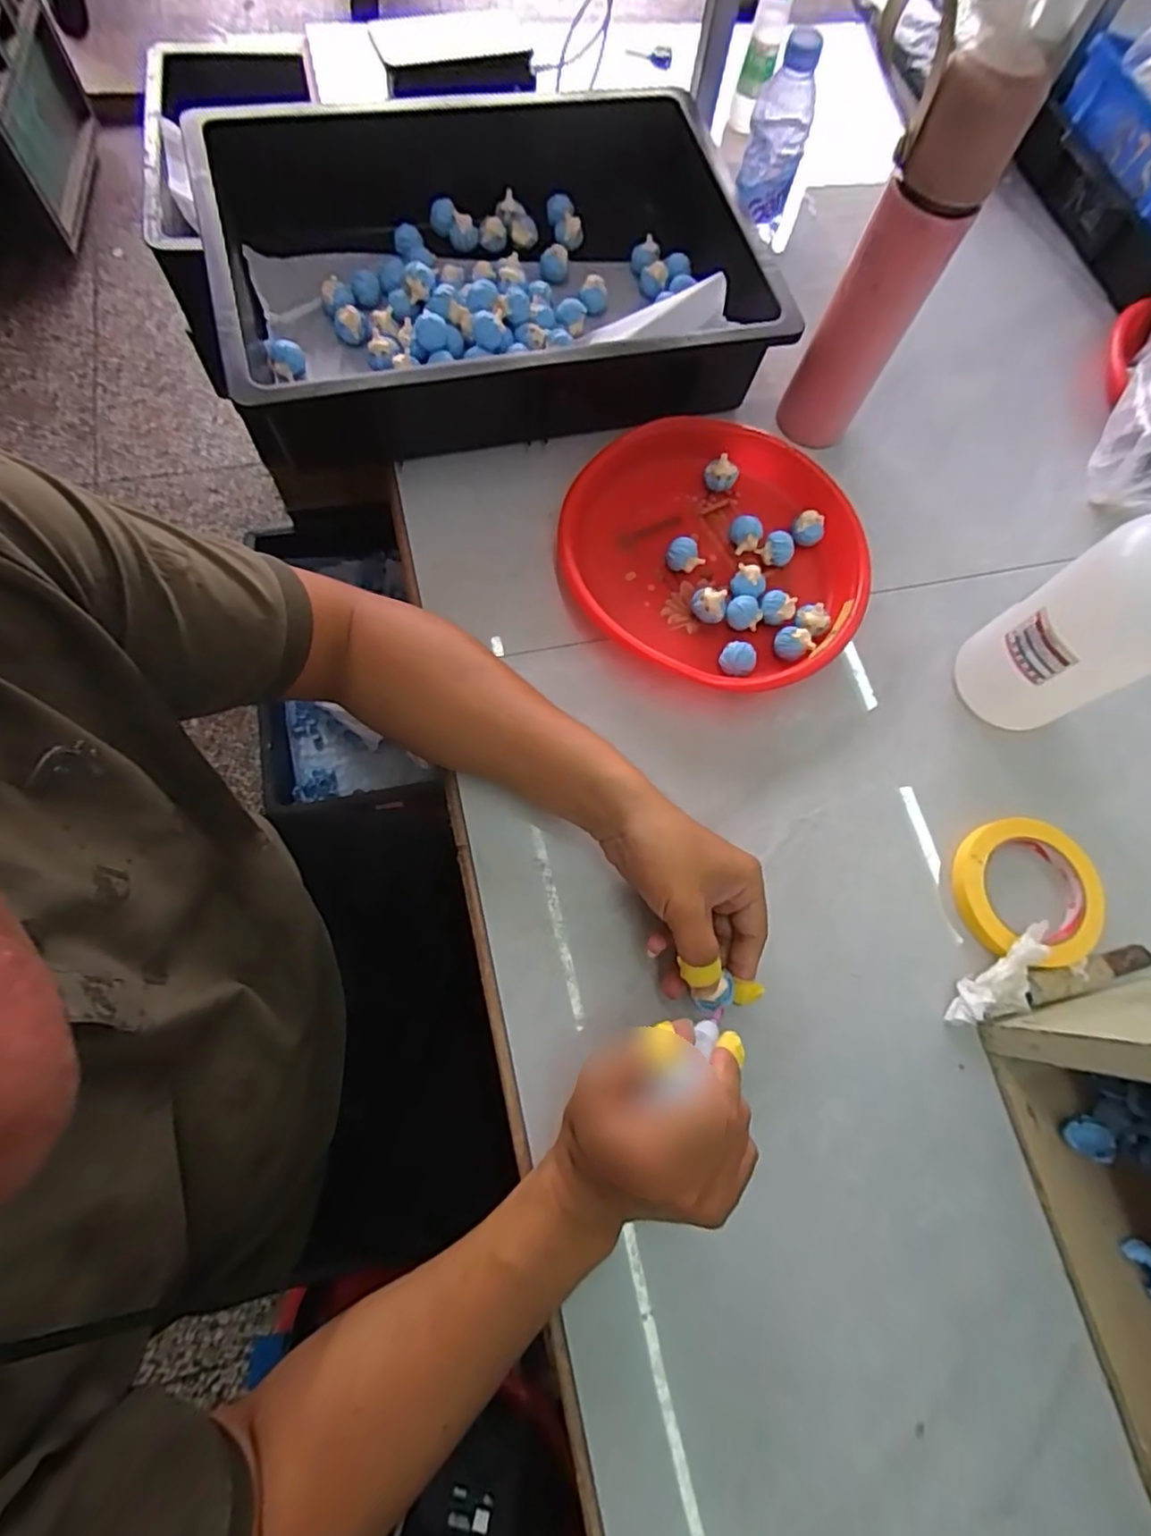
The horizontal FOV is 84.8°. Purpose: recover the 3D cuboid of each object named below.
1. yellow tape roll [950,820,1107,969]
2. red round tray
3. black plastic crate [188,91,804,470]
[{"bbox_3d":[0.337,0.090,0.473,0.099,0.022,0.105,2,72,-5],"label":"yellow tape roll"},{"bbox_3d":[0.121,-0.182,0.533,0.243,0.049,0.245,2,72,-5],"label":"red round tray"},{"bbox_3d":[-0.062,-0.432,0.563,0.457,0.109,0.308,-13,74,-9],"label":"black plastic crate"}]

